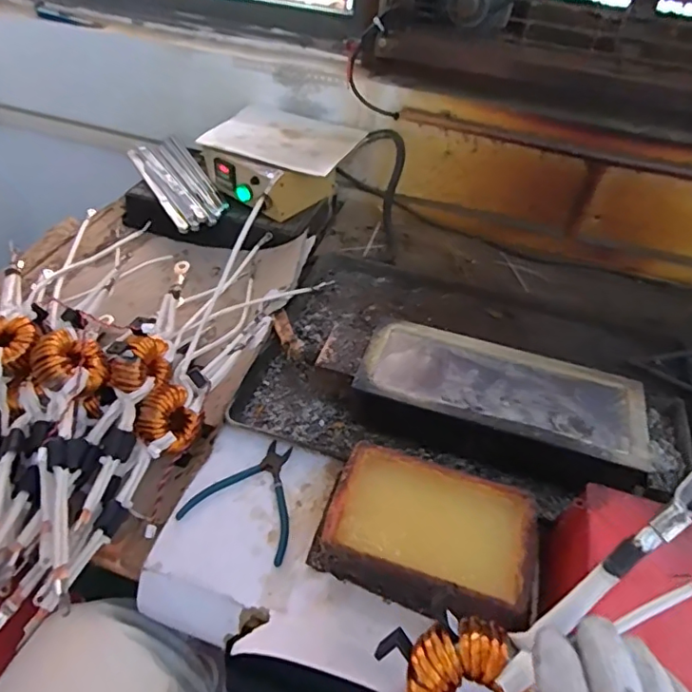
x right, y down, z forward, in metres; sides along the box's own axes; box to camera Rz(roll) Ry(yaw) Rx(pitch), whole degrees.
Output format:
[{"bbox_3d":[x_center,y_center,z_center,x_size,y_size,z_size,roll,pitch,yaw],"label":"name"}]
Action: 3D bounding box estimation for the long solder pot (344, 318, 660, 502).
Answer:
[{"bbox_3d":[0.186,0.082,0.690,0.339,0.091,0.172,16,46,11],"label":"long solder pot"}]

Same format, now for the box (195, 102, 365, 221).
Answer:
[{"bbox_3d":[-0.121,-0.341,1.011,0.254,0.089,0.231,22,47,17],"label":"box"}]

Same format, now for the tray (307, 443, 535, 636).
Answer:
[{"bbox_3d":[0.079,0.196,0.570,0.211,0.072,0.149,15,45,10],"label":"tray"}]

